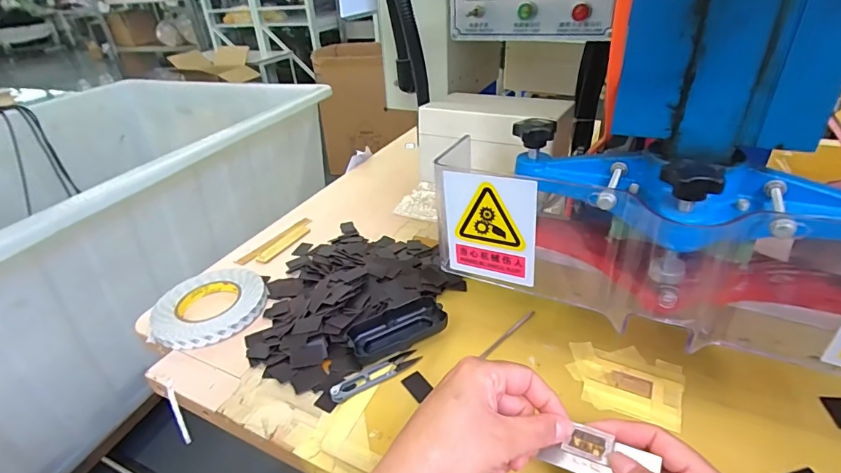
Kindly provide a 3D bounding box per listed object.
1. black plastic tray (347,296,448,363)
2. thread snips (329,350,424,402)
[{"bbox_3d":[-0.027,0.106,0.504,0.108,0.028,0.049,-15,33,-16],"label":"black plastic tray"},{"bbox_3d":[-0.048,0.145,0.468,0.101,0.009,0.022,-20,35,-23],"label":"thread snips"}]

